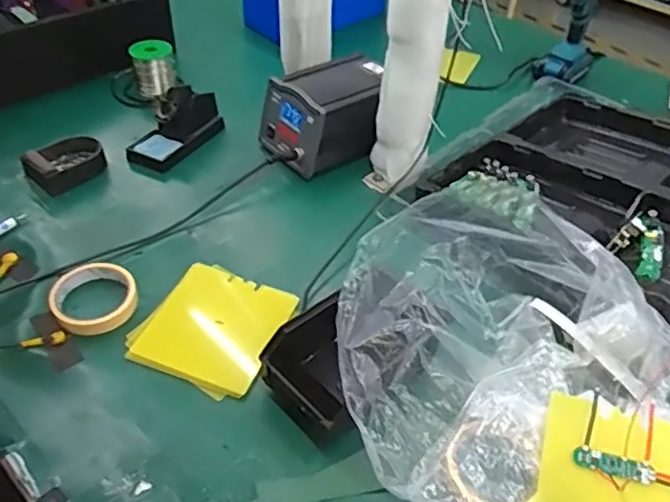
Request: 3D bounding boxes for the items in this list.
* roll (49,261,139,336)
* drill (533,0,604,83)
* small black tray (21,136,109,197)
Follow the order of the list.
[{"bbox_3d":[-0.268,0.050,0.688,0.088,0.026,0.092,1,44,-1],"label":"roll"},{"bbox_3d":[0.415,-0.402,1.080,0.084,0.214,0.222,23,51,26],"label":"drill"},{"bbox_3d":[-0.378,-0.123,0.864,0.069,0.037,0.105,28,49,23],"label":"small black tray"}]

